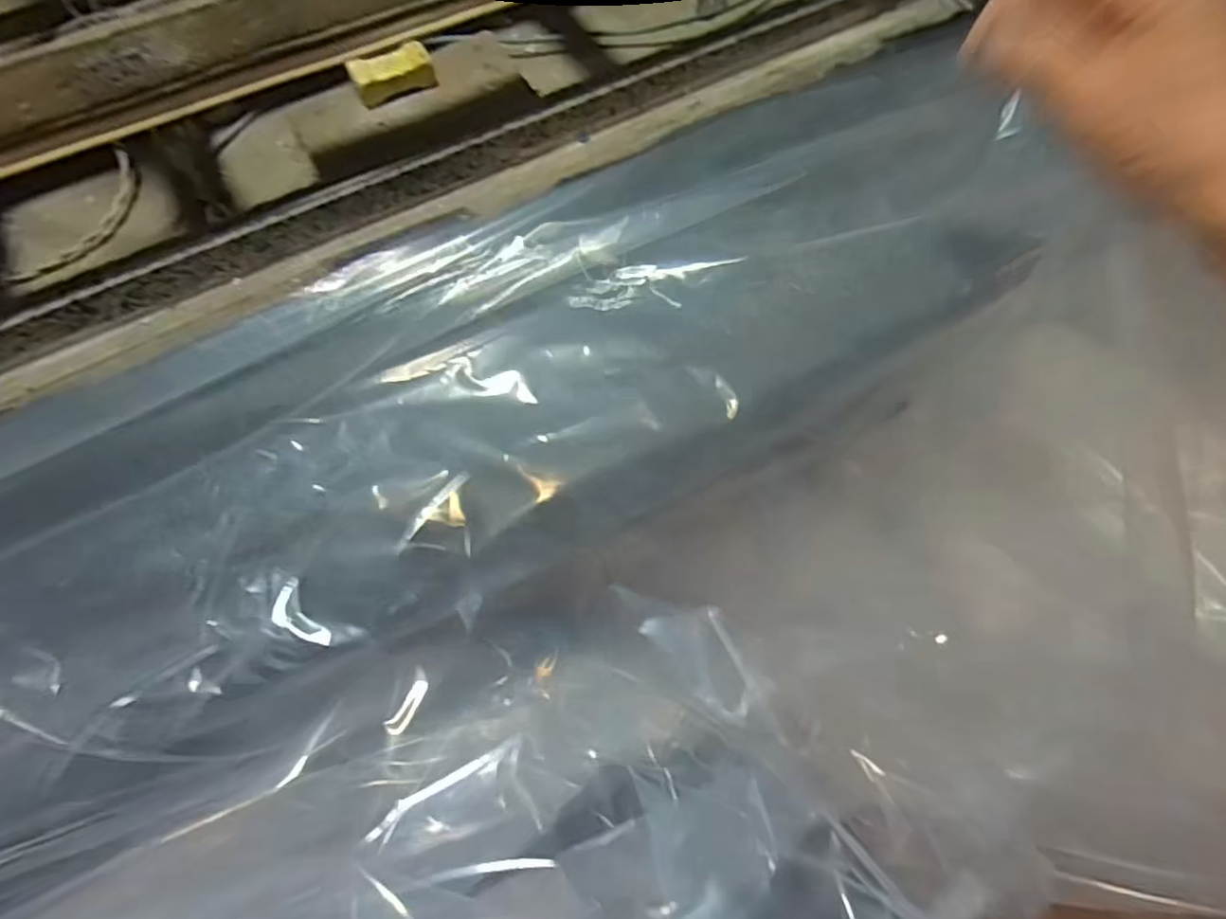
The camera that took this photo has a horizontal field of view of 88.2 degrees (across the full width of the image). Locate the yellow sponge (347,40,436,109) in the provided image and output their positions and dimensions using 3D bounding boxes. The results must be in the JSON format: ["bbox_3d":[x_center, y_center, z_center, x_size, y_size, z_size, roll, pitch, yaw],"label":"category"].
[{"bbox_3d":[-0.137,-0.242,0.399,0.049,0.023,0.019,-32,72,-13],"label":"yellow sponge"}]

